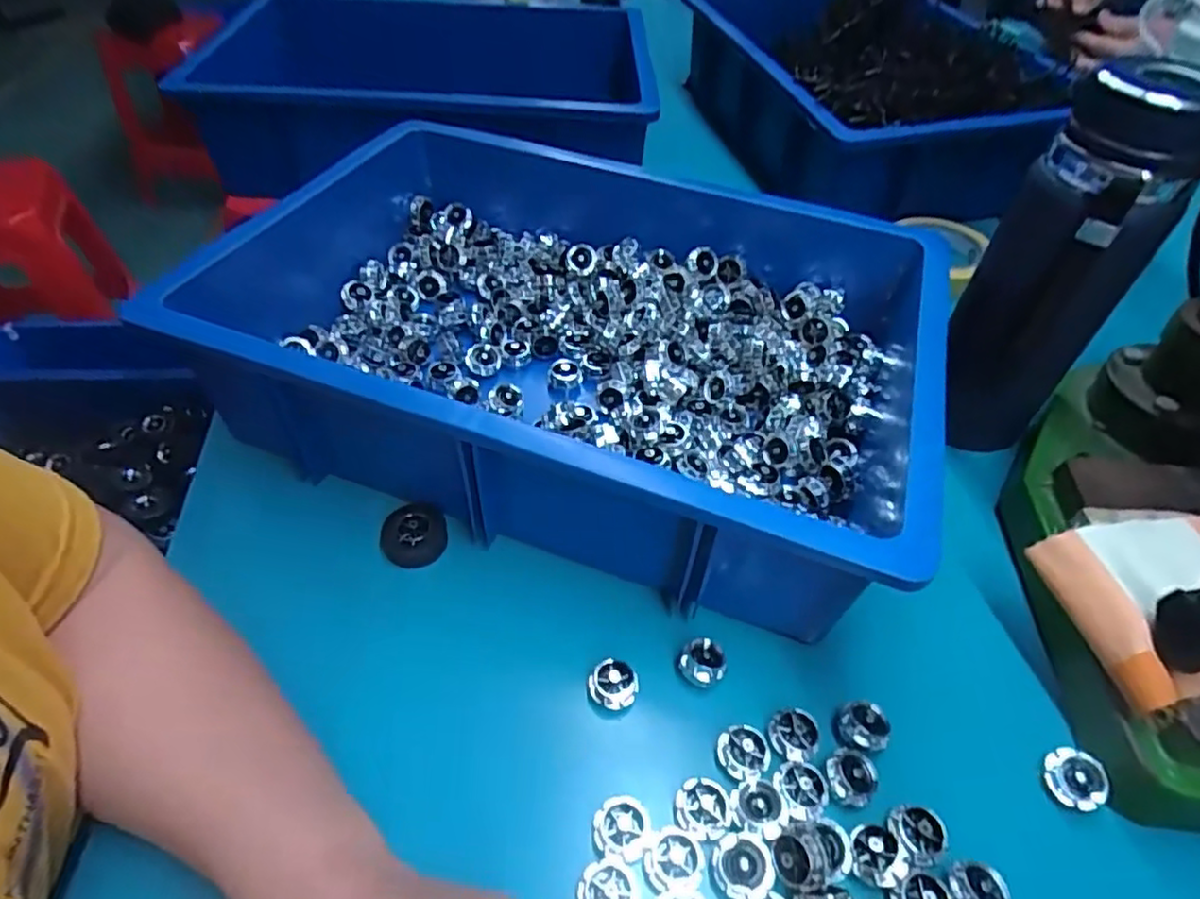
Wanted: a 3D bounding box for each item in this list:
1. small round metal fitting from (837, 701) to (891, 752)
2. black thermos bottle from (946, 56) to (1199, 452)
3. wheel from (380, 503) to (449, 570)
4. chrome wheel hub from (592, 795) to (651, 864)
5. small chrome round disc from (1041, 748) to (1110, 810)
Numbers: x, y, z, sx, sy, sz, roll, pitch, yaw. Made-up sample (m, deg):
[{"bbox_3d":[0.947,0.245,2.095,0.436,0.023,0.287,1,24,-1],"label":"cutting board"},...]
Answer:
[{"bbox_3d":[0.133,0.140,0.337,0.023,0.007,0.024,0,47,0],"label":"small round metal fitting"},{"bbox_3d":[0.280,-0.106,0.418,0.080,0.226,0.075,32,54,26],"label":"black thermos bottle"},{"bbox_3d":[-0.110,0.051,0.393,0.037,0.016,0.033,-22,51,-20],"label":"wheel"},{"bbox_3d":[0.010,0.171,0.302,0.025,0.005,0.025,0,47,0],"label":"chrome wheel hub"},{"bbox_3d":[0.228,0.158,0.319,0.022,0.015,0.026,-18,50,-17],"label":"small chrome round disc"}]

